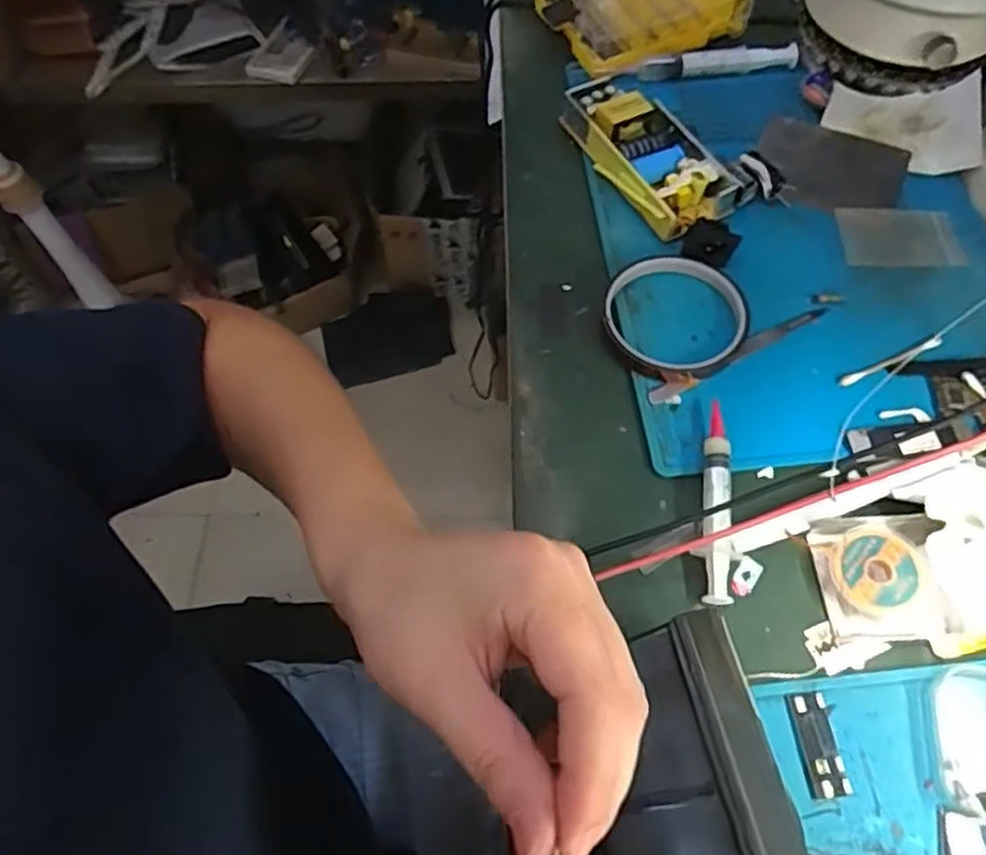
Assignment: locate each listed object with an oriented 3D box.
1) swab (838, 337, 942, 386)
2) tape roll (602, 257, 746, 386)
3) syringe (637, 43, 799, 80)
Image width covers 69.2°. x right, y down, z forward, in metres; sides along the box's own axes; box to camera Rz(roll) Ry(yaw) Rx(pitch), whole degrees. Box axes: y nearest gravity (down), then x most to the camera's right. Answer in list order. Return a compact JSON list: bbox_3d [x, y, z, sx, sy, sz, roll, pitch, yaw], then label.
[{"bbox_3d":[0.235,-0.039,0.421,0.071,0.004,0.006,-22,63,-9],"label":"swab"},{"bbox_3d":[0.111,-0.070,0.432,0.084,0.014,0.089,28,66,16],"label":"tape roll"},{"bbox_3d":[0.170,-0.275,0.540,0.123,0.014,0.019,-8,61,-2],"label":"syringe"}]

